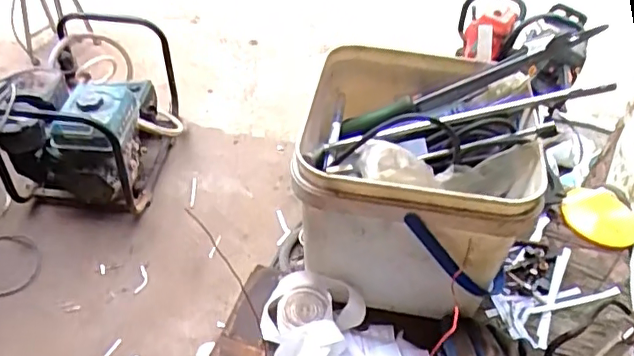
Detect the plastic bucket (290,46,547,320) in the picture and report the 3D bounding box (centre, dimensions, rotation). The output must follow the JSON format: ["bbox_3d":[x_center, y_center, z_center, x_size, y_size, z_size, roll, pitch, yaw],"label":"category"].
[{"bbox_3d":[0.090,0.013,0.560,0.194,0.200,0.186,9,46,4],"label":"plastic bucket"}]

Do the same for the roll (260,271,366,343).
[{"bbox_3d":[-0.006,0.123,0.547,0.098,0.044,0.053,-7,47,-11],"label":"roll"}]

